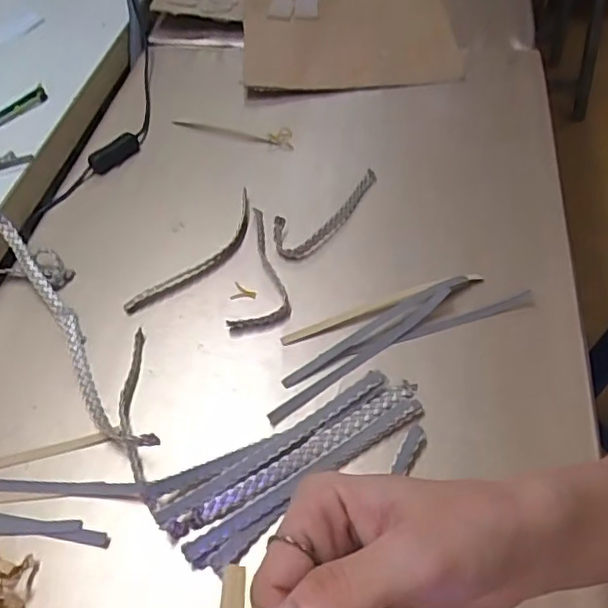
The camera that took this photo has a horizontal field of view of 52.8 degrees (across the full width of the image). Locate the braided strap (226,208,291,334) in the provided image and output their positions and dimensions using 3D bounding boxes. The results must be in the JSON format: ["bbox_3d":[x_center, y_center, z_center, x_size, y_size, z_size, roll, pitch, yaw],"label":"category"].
[{"bbox_3d":[-0.032,-0.037,0.576,0.053,0.016,0.148,4,51,7],"label":"braided strap"}]

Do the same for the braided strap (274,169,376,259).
[{"bbox_3d":[0.029,-0.087,0.613,0.140,0.021,0.048,-30,55,-20],"label":"braided strap"}]

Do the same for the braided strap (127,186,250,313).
[{"bbox_3d":[-0.096,-0.045,0.587,0.041,0.015,0.170,29,58,24],"label":"braided strap"}]

